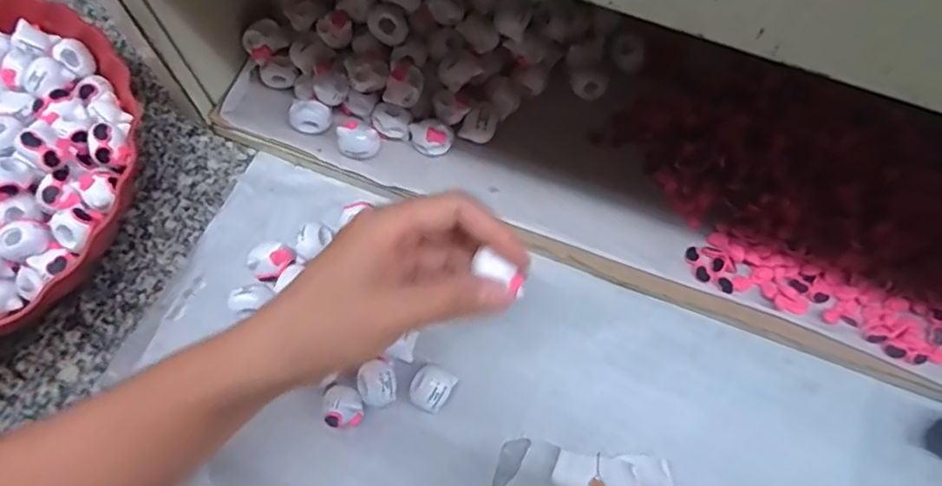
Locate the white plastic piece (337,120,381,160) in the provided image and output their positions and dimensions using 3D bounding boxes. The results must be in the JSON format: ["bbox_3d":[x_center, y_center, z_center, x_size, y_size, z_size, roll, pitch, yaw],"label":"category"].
[{"bbox_3d":[-0.069,-0.063,0.364,0.025,0.023,0.016,-5,72,-2],"label":"white plastic piece"}]

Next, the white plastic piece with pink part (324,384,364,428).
[{"bbox_3d":[-0.069,0.088,0.319,0.018,0.024,0.022,-10,73,-4],"label":"white plastic piece with pink part"}]

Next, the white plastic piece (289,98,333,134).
[{"bbox_3d":[-0.100,-0.078,0.370,0.022,0.020,0.018,9,72,3],"label":"white plastic piece"}]

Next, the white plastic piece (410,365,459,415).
[{"bbox_3d":[-0.022,0.081,0.327,0.021,0.017,0.024,29,74,9],"label":"white plastic piece"}]

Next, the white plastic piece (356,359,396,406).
[{"bbox_3d":[-0.052,0.078,0.327,0.021,0.016,0.024,-6,72,-2],"label":"white plastic piece"}]

